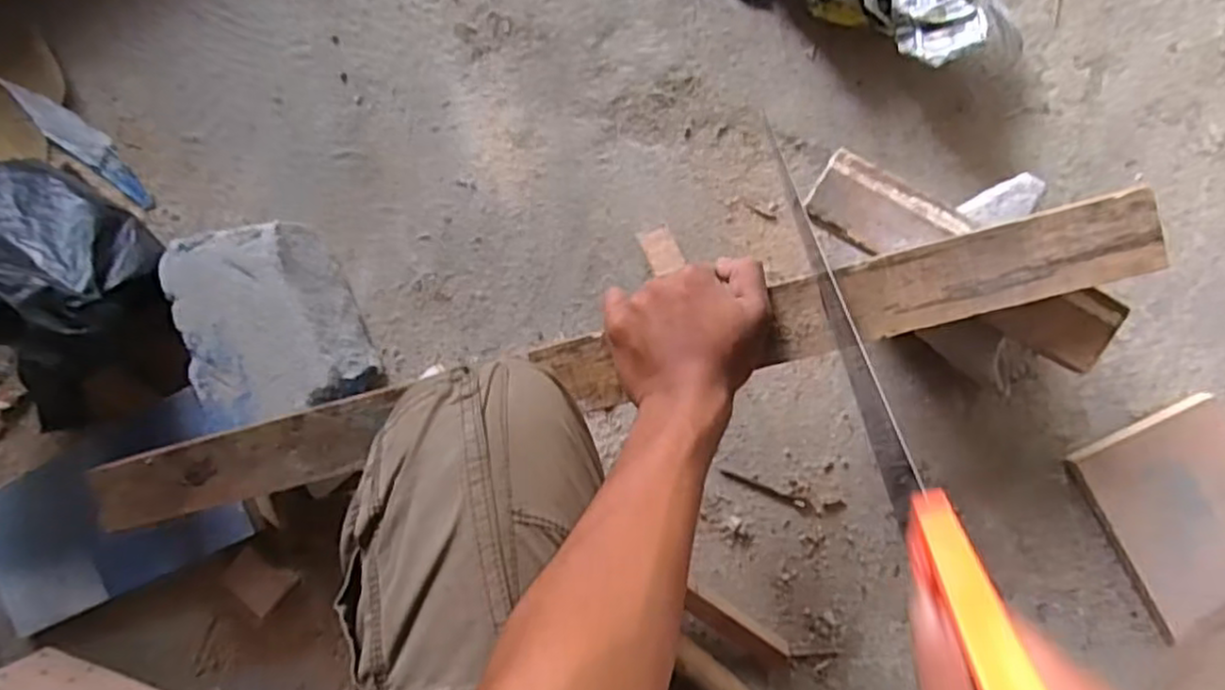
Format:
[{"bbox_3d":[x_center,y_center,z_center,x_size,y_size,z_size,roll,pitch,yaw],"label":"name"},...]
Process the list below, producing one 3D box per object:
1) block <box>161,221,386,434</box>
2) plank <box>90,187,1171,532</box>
[{"bbox_3d":[-0.285,-0.021,0.591,0.121,0.081,0.151,-18,85,5],"label":"block"},{"bbox_3d":[-0.032,0.024,0.482,0.748,0.016,0.055,-14,86,8],"label":"plank"}]

